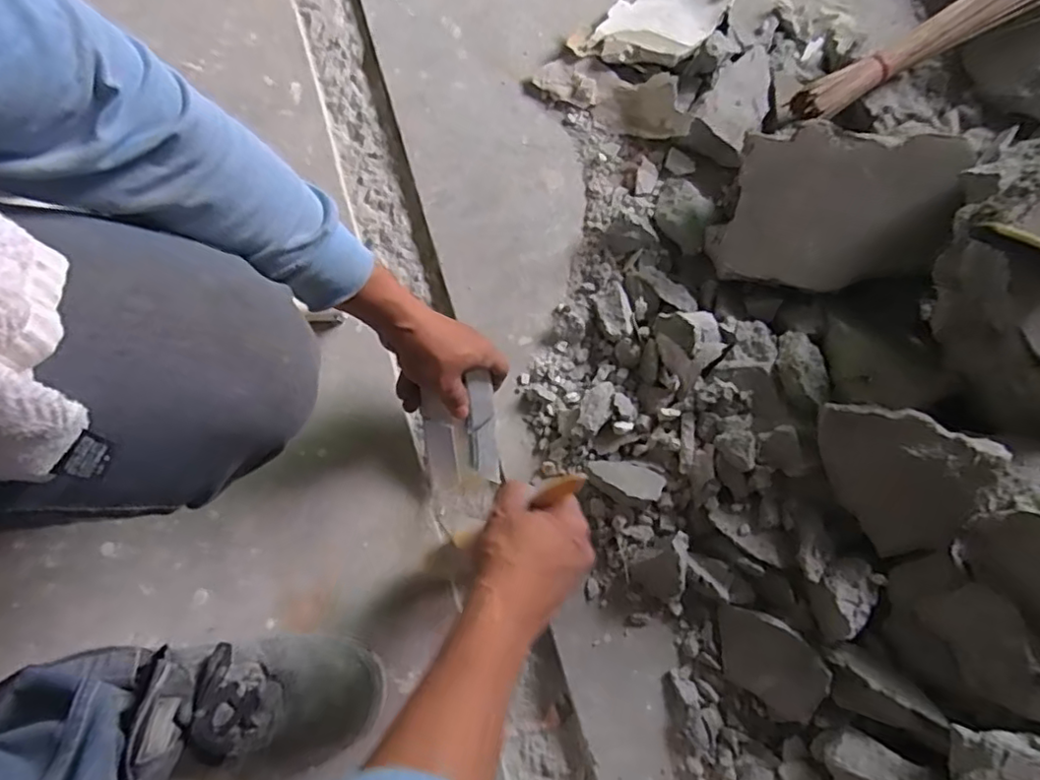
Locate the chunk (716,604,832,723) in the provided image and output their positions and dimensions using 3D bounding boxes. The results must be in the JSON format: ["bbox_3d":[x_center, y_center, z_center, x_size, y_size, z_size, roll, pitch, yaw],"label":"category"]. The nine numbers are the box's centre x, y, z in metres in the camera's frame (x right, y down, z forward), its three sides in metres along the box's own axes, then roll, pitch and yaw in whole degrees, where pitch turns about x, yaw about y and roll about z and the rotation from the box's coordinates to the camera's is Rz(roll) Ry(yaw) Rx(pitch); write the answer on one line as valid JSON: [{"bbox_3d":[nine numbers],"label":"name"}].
[{"bbox_3d":[0.229,0.249,0.569,0.103,0.019,0.069,31,98,36],"label":"chunk"}]

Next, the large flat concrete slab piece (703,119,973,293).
[{"bbox_3d":[0.317,-0.181,0.626,0.214,0.027,0.157,11,102,8],"label":"large flat concrete slab piece"}]

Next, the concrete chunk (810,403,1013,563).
[{"bbox_3d":[0.327,0.074,0.548,0.138,0.026,0.119,31,115,17],"label":"concrete chunk"}]

